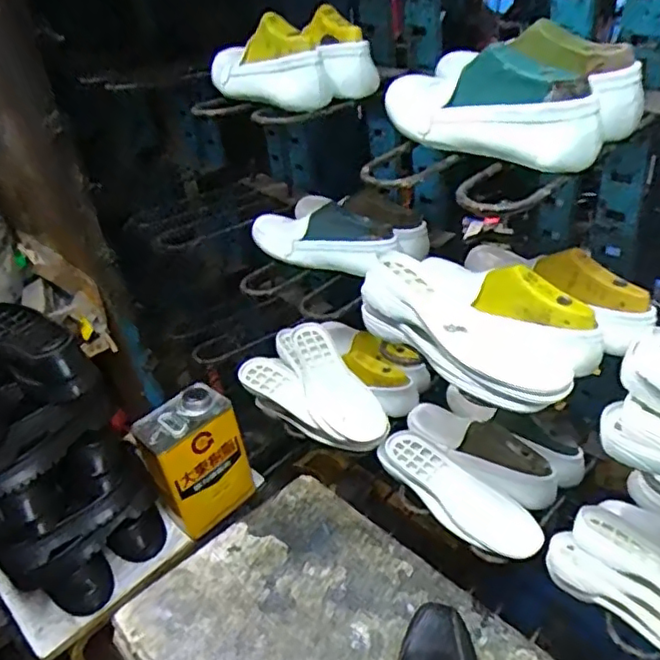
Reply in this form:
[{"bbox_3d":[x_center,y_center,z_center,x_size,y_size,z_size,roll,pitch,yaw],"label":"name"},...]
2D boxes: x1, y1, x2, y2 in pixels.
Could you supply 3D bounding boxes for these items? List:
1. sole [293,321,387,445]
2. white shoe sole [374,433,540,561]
[{"bbox_3d":[0.001,0.080,0.971,0.083,0.053,0.234,-20,37,-16],"label":"sole"},{"bbox_3d":[0.171,0.226,0.835,0.243,0.049,0.083,26,47,38],"label":"white shoe sole"}]

